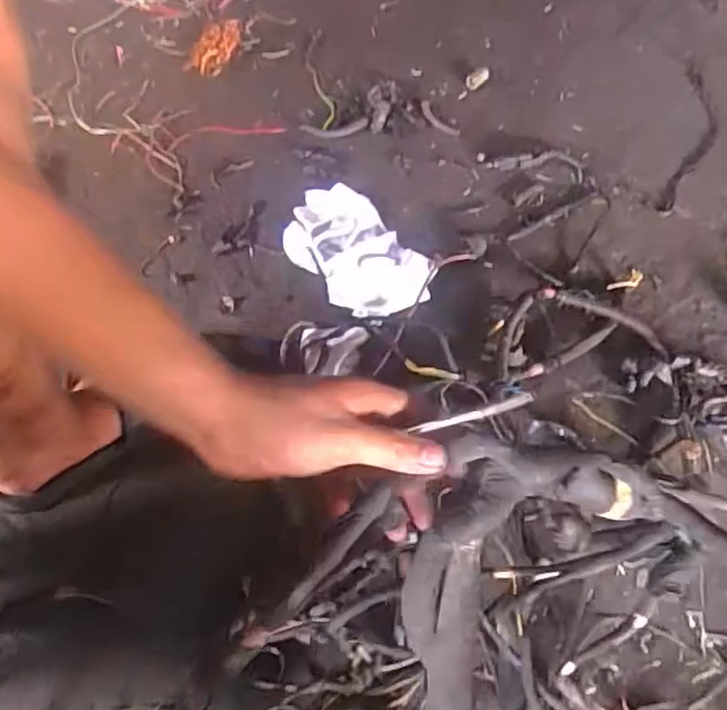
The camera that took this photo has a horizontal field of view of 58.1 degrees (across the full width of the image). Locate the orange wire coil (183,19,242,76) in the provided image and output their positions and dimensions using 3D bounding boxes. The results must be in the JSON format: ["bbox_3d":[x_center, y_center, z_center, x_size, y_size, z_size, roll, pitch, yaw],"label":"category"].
[{"bbox_3d":[-0.240,-0.498,1.055,0.066,0.034,0.103,18,65,7],"label":"orange wire coil"}]

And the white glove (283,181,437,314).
[{"bbox_3d":[-0.016,-0.143,0.891,0.135,0.025,0.218,-33,69,-16],"label":"white glove"}]

